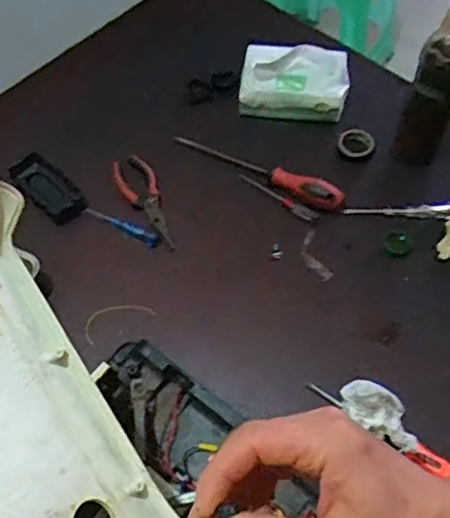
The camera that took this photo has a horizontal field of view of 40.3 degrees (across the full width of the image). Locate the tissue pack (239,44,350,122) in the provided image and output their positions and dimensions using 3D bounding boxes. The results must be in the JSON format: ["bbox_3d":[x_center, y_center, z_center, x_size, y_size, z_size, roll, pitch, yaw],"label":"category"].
[{"bbox_3d":[0.096,-0.254,0.865,0.151,0.066,0.096,1,59,3],"label":"tissue pack"}]

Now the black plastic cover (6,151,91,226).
[{"bbox_3d":[-0.233,-0.094,0.814,0.055,0.018,0.104,-43,94,-6],"label":"black plastic cover"}]

